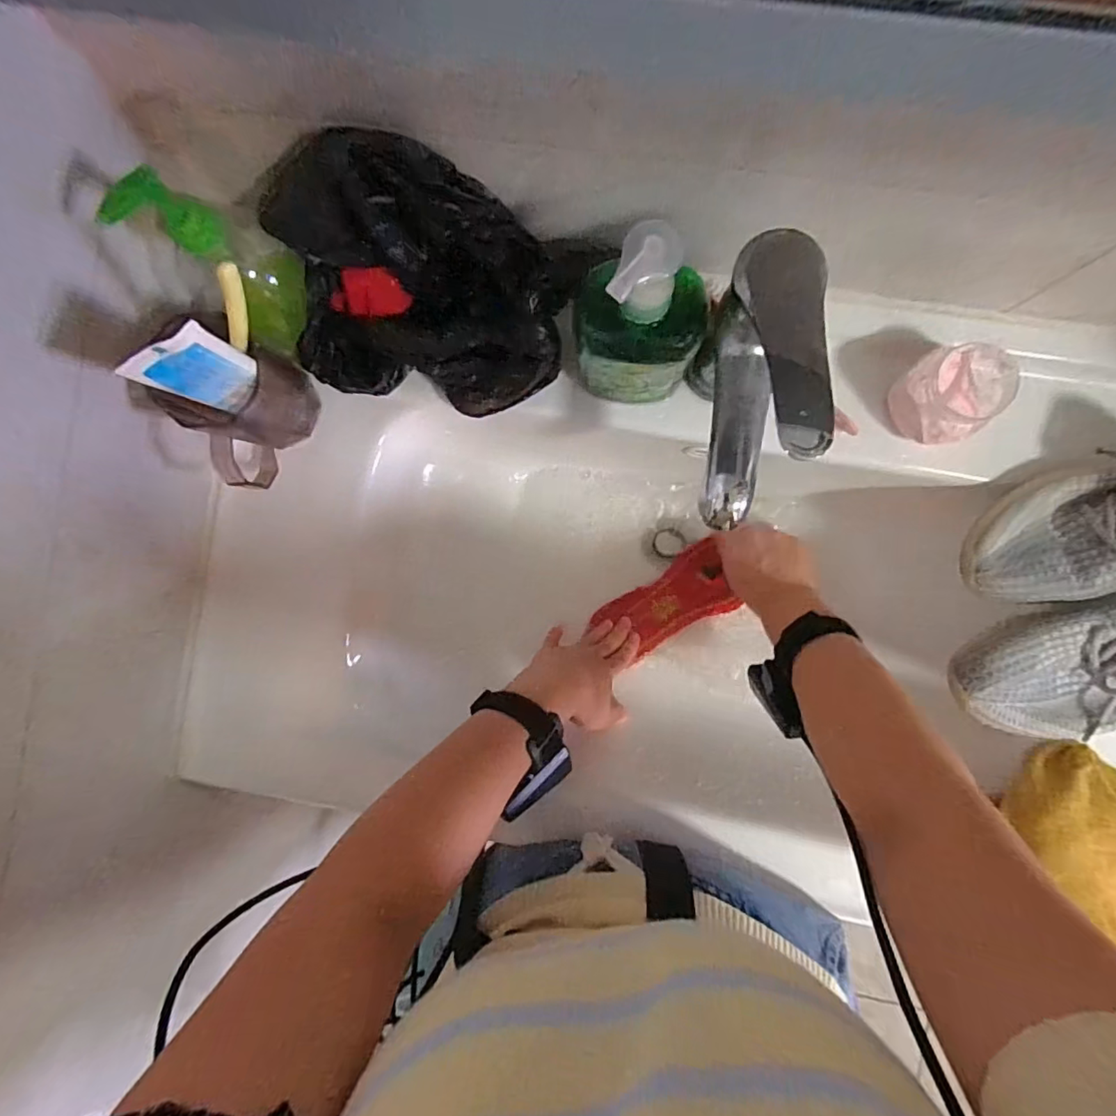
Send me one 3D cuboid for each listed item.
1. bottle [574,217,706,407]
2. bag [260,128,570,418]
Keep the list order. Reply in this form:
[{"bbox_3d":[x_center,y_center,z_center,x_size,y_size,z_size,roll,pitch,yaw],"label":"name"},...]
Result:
[{"bbox_3d":[0.053,-0.143,0.341,0.080,0.149,0.049,-7,90,4],"label":"bottle"},{"bbox_3d":[-0.098,-0.186,0.381,0.199,0.113,0.128,13,91,4],"label":"bag"}]

